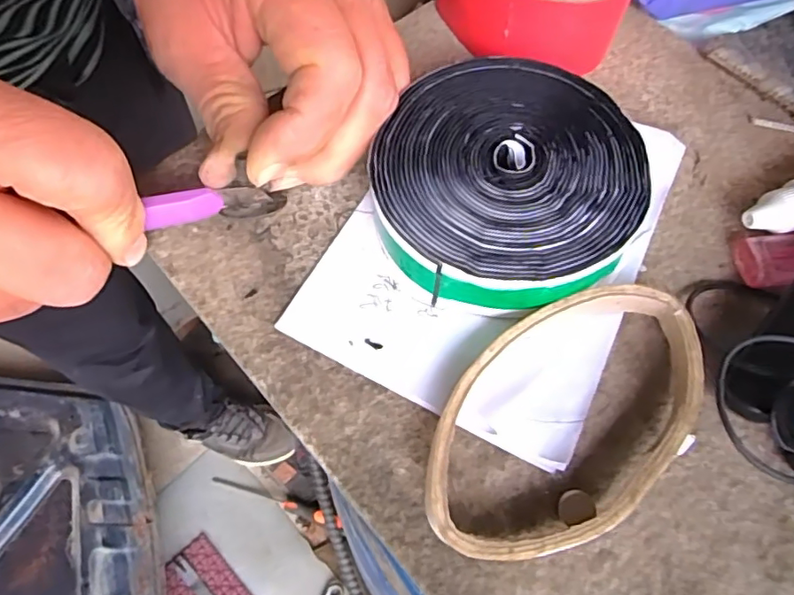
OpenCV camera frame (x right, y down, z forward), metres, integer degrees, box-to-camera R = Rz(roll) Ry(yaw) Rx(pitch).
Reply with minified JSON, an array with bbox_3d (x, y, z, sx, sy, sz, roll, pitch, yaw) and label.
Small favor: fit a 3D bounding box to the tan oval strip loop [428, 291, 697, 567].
[{"bbox_3d":[0.053,0.036,0.175,0.106,0.013,0.060,-39,70,-21],"label":"tan oval strip loop"}]

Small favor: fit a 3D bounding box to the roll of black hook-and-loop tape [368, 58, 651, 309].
[{"bbox_3d":[0.040,-0.042,0.202,0.090,0.023,0.095,1,62,-2],"label":"roll of black hook-and-loop tape"}]

